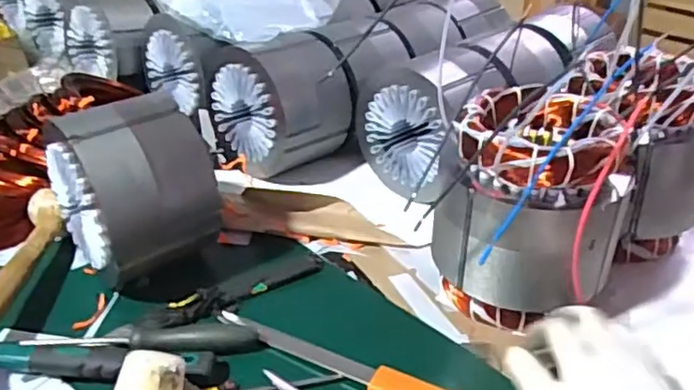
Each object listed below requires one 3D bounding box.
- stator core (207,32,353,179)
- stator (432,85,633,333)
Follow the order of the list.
[{"bbox_3d":[-0.081,-0.119,0.763,0.122,0.134,0.139,-26,44,-34],"label":"stator core"},{"bbox_3d":[0.159,0.011,0.544,0.149,0.174,0.146,22,40,26],"label":"stator"}]

